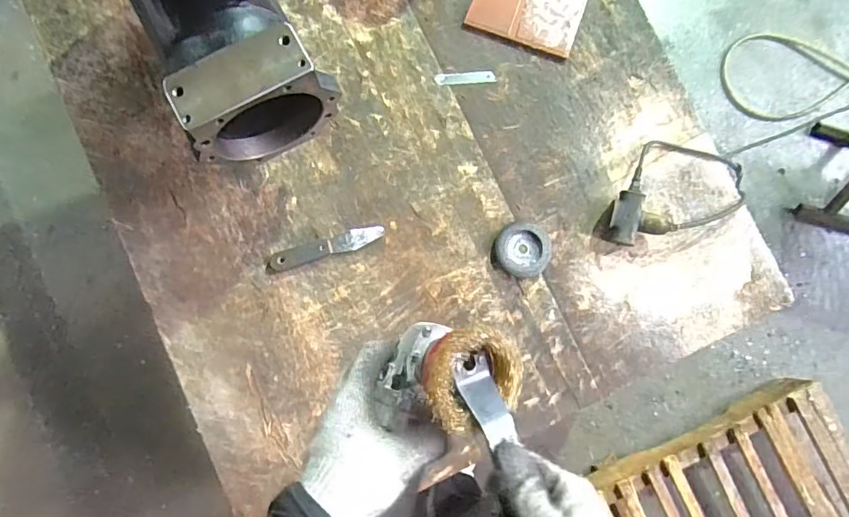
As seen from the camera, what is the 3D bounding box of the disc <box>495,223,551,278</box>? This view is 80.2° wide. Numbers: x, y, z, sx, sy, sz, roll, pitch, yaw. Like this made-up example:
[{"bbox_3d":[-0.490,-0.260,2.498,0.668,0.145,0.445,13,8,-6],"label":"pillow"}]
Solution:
[{"bbox_3d":[0.159,-0.015,0.807,0.087,0.018,0.086,0,84,-3],"label":"disc"}]

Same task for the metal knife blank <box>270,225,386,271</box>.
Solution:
[{"bbox_3d":[-0.152,-0.017,0.793,0.179,0.006,0.031,-19,86,-5],"label":"metal knife blank"}]

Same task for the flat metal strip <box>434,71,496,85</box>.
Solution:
[{"bbox_3d":[0.067,-0.295,0.826,0.097,0.004,0.020,-4,84,-4],"label":"flat metal strip"}]

